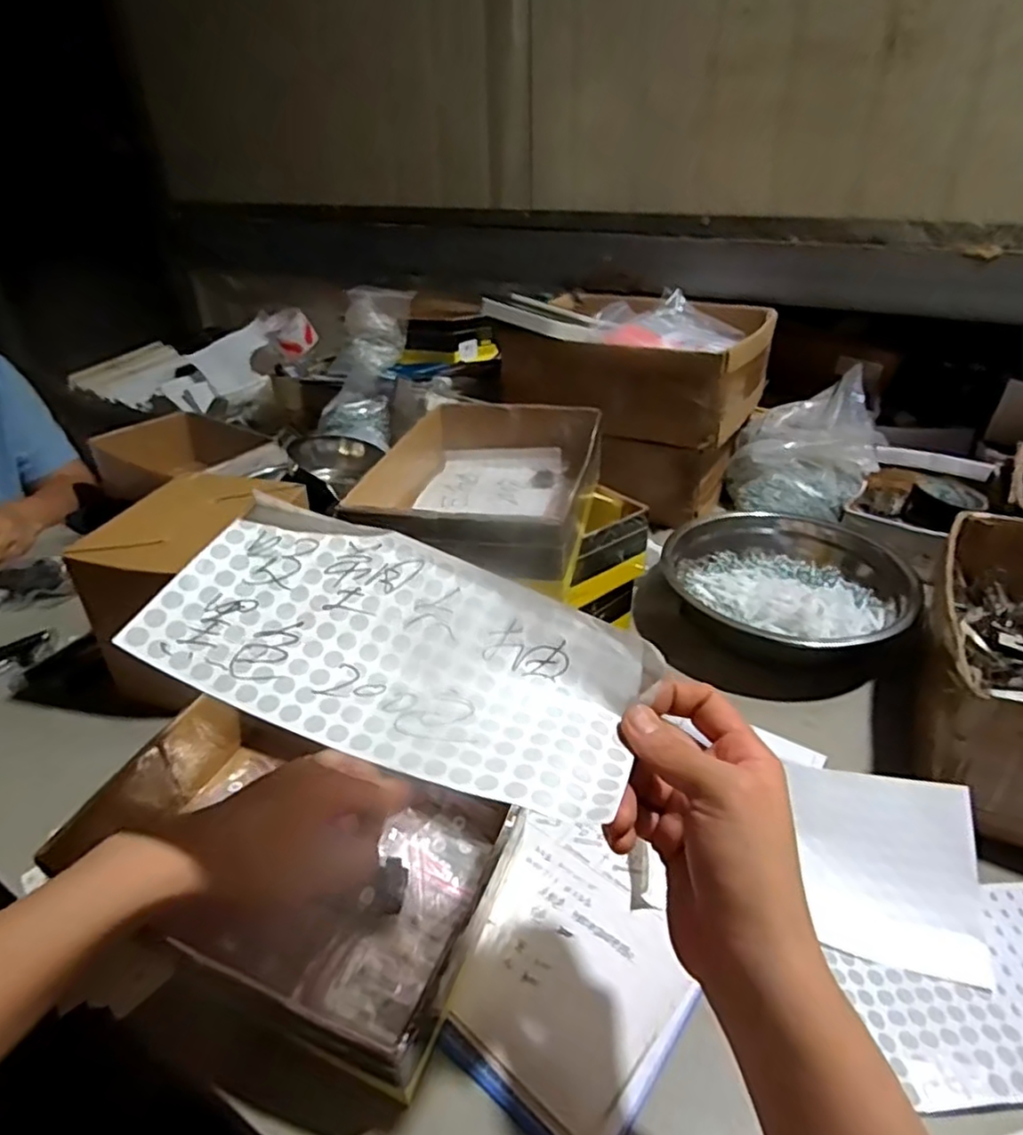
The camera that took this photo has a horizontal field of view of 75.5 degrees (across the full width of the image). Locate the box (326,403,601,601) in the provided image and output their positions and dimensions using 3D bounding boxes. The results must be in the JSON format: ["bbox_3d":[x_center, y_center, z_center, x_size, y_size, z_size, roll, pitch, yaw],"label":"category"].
[{"bbox_3d":[-0.022,-0.075,0.590,0.172,0.069,0.260,5,33,11],"label":"box"}]

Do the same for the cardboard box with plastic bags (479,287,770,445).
[{"bbox_3d":[0.166,-0.284,0.894,0.319,0.132,0.253,17,36,27],"label":"cardboard box with plastic bags"}]

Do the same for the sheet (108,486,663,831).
[{"bbox_3d":[-0.054,0.038,0.328,0.233,0.029,0.119,22,52,9],"label":"sheet"}]

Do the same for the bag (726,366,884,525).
[{"bbox_3d":[0.396,-0.164,0.894,0.178,0.136,0.184,15,36,25],"label":"bag"}]

